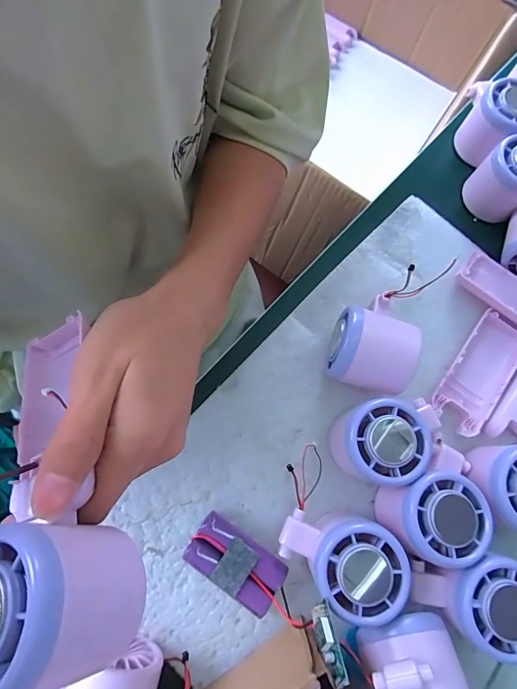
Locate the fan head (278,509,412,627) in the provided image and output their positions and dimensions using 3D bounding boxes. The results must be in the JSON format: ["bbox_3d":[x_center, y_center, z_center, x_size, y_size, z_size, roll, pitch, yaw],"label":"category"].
[{"bbox_3d":[0.055,0.135,0.254,0.076,0.049,0.054,41,76,8],"label":"fan head"}]

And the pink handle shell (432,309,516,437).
[{"bbox_3d":[0.177,0.022,0.317,0.044,0.019,0.100,38,75,6],"label":"pink handle shell"}]

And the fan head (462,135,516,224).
[{"bbox_3d":[0.225,-0.149,0.345,0.055,0.051,0.056,1,75,-5],"label":"fan head"}]

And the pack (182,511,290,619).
[{"bbox_3d":[-0.015,0.147,0.265,0.064,0.018,0.035,35,75,5],"label":"pack"}]

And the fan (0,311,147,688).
[{"bbox_3d":[-0.101,0.059,0.182,0.063,0.044,0.175,-24,42,-9],"label":"fan"}]

